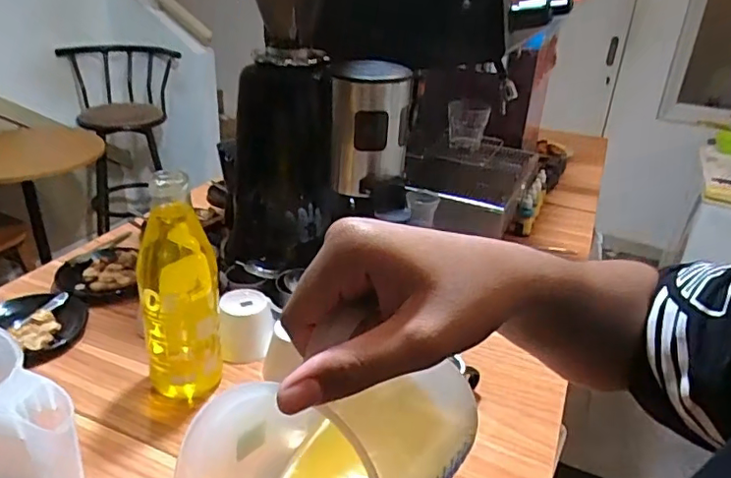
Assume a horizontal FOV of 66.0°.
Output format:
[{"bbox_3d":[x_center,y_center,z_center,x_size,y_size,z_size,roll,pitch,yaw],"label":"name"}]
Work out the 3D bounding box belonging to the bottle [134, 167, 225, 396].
[{"bbox_3d":[-0.207,0.057,0.632,0.081,0.261,0.080,-3,27,-15],"label":"bottle"}]

